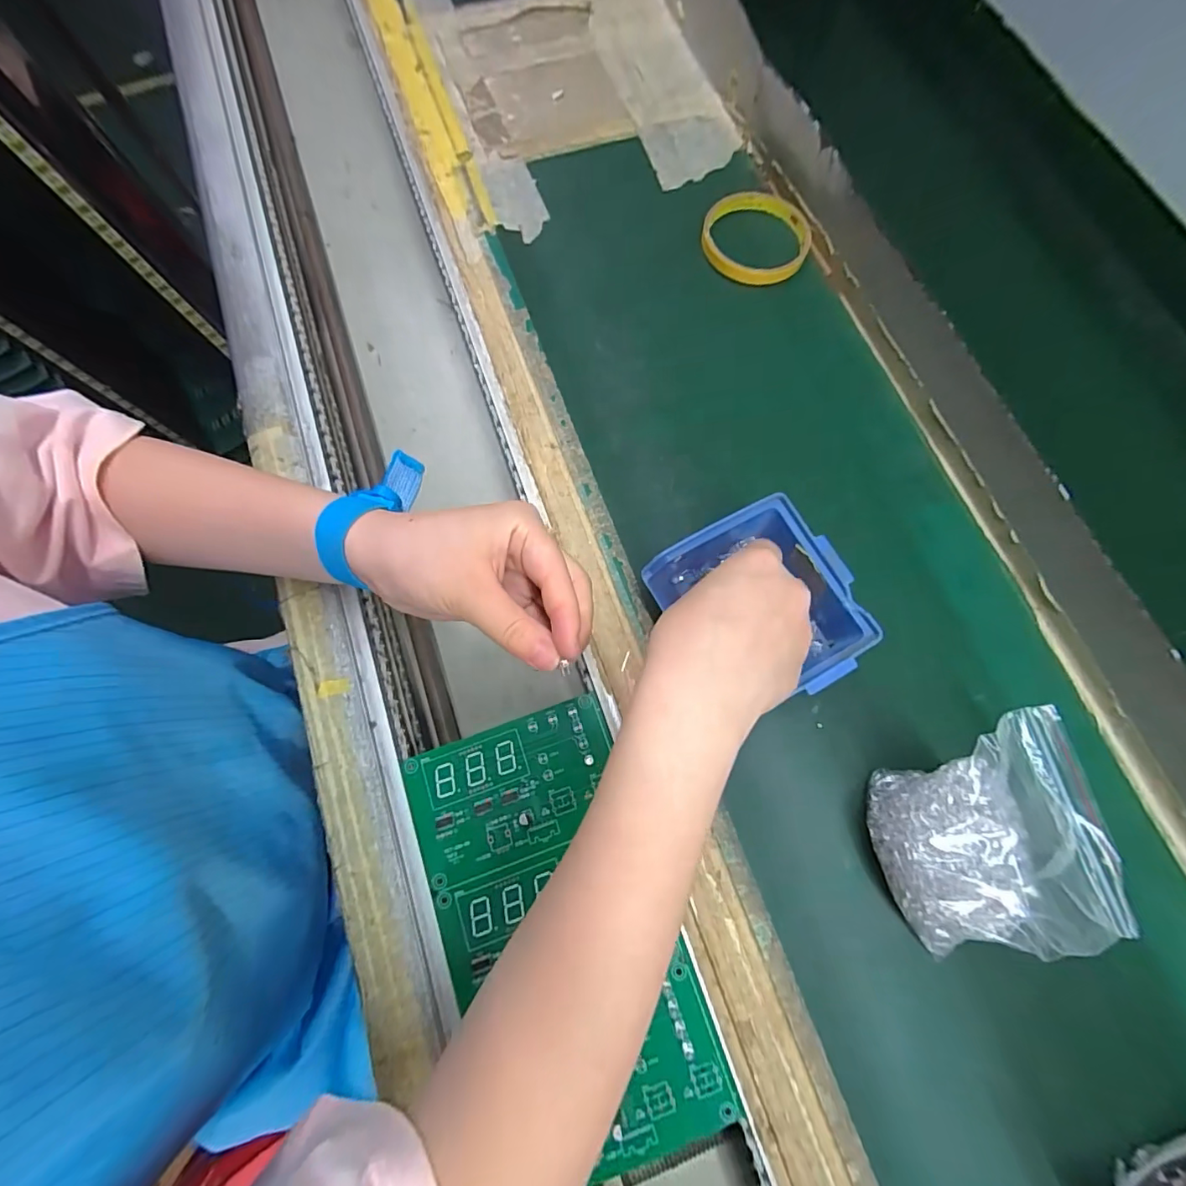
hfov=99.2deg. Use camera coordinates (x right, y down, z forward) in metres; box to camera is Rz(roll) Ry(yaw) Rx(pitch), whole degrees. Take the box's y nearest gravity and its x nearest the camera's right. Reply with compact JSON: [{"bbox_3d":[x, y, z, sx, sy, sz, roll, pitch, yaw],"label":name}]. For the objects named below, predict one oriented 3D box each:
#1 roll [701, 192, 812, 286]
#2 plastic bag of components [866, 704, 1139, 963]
[{"bbox_3d":[0.129,-0.283,0.401,0.083,0.013,0.083,0,75,1],"label":"roll"},{"bbox_3d":[0.203,0.126,0.259,0.103,0.058,0.101,-19,76,-4],"label":"plastic bag of components"}]

